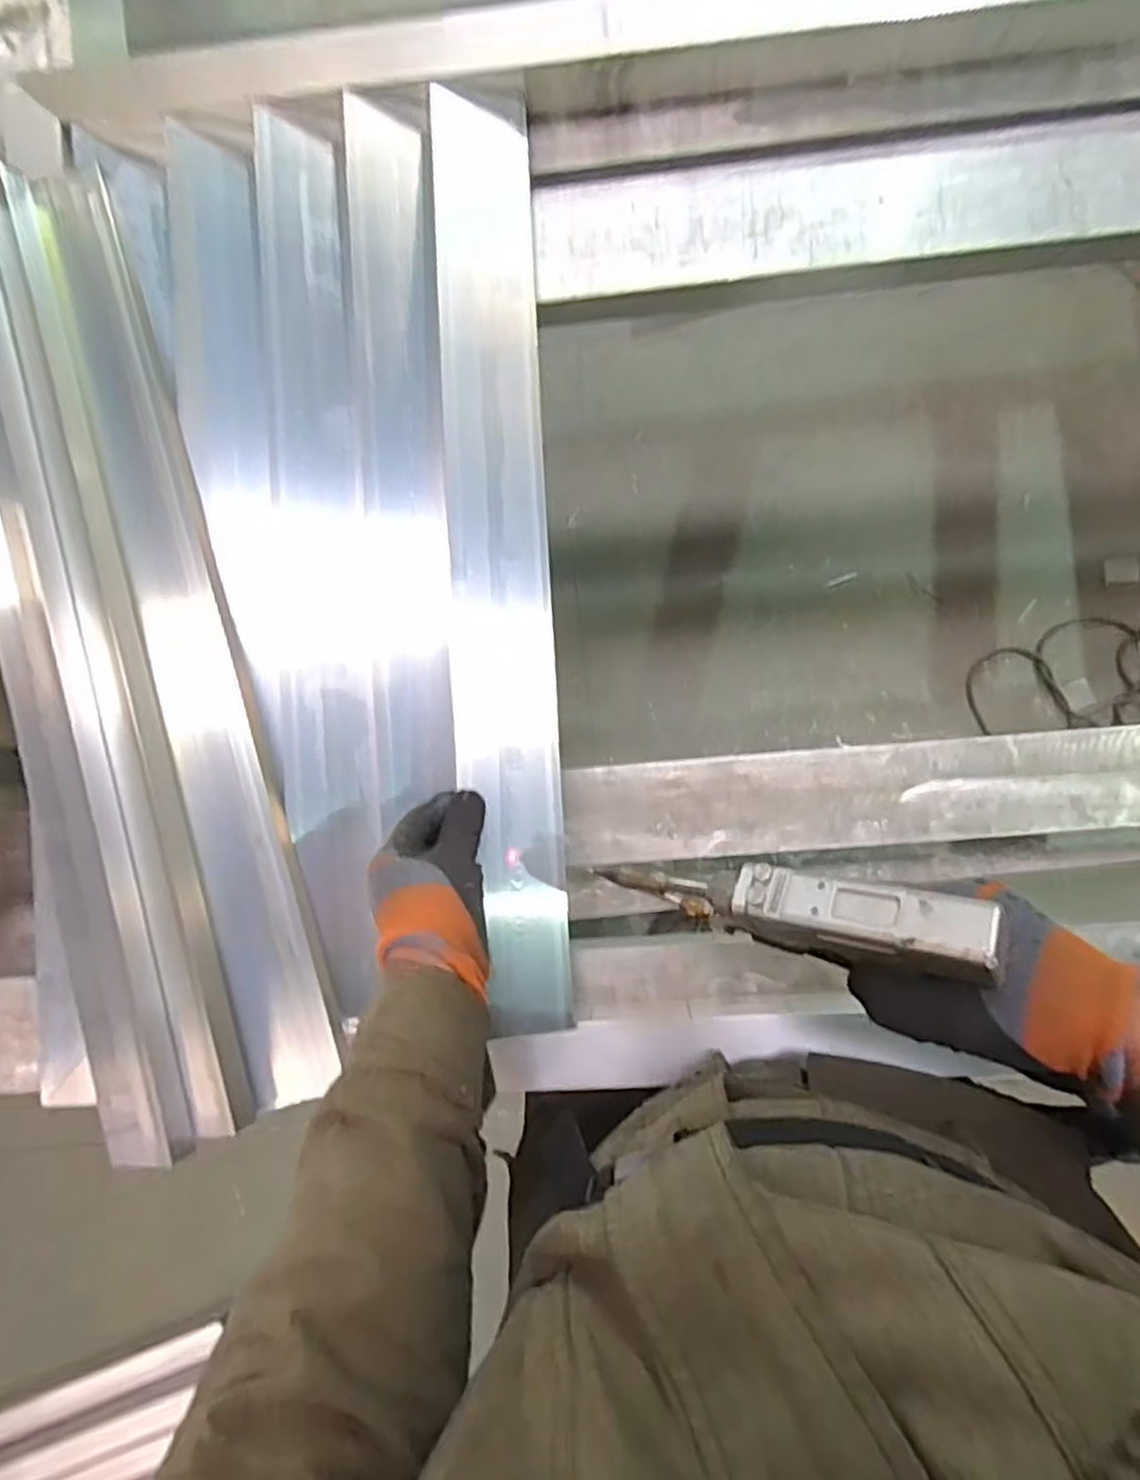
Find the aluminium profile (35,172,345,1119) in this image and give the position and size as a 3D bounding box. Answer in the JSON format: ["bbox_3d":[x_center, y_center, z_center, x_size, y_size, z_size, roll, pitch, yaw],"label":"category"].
[{"bbox_3d":[-0.302,-0.084,0.588,0.069,0.025,0.737,-16,86,3],"label":"aluminium profile"}]

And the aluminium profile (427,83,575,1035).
[{"bbox_3d":[-0.054,-0.157,0.582,0.078,0.015,0.730,-2,84,-12],"label":"aluminium profile"}]

